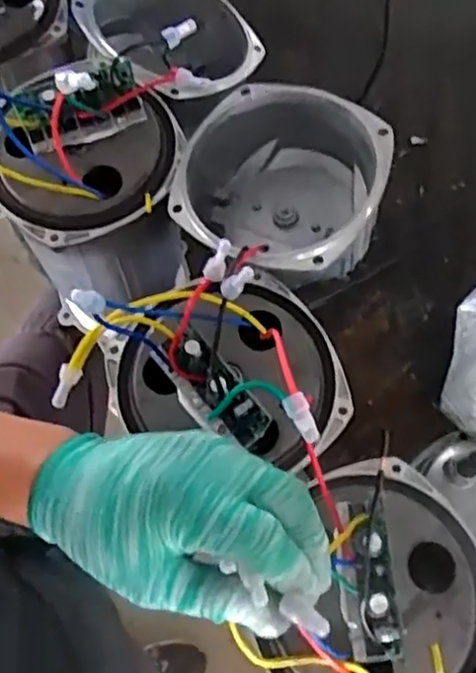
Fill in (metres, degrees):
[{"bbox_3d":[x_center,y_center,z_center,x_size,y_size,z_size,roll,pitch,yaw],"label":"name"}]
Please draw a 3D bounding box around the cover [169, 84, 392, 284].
[{"bbox_3d":[0.026,-0.096,0.465,0.130,0.089,0.131,14,71,5],"label":"cover"}]

